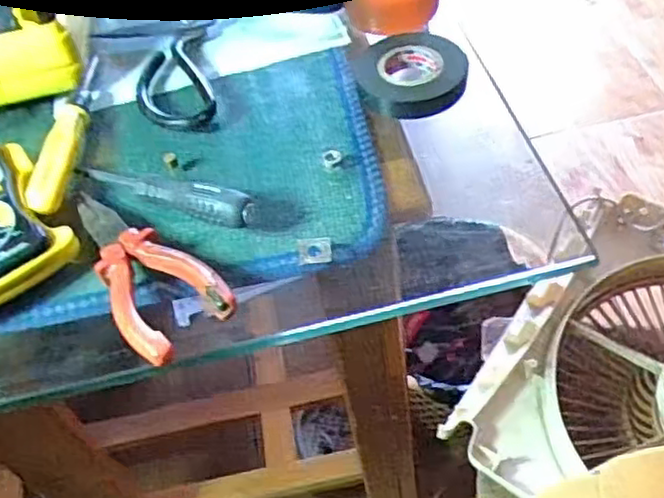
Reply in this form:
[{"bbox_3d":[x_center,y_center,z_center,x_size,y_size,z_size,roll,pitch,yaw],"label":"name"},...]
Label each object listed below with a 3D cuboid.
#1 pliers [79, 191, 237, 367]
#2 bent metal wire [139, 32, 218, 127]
[{"bbox_3d":[-0.107,0.007,0.369,0.051,0.019,0.134,-36,54,-20],"label":"pliers"},{"bbox_3d":[-0.110,-0.117,0.482,0.049,0.017,0.118,-16,50,-4],"label":"bent metal wire"}]

